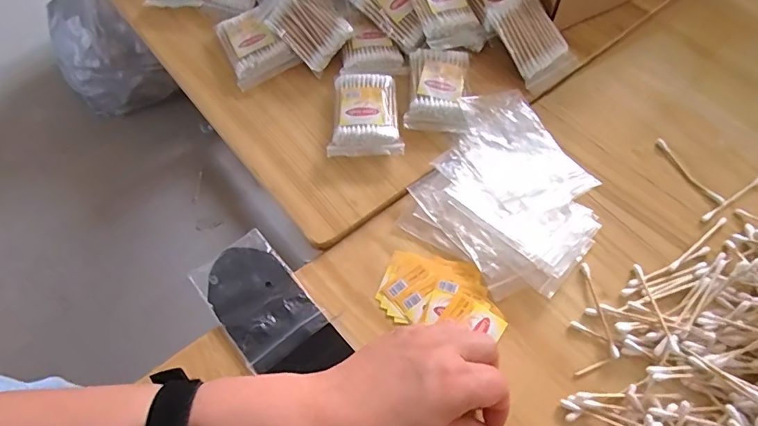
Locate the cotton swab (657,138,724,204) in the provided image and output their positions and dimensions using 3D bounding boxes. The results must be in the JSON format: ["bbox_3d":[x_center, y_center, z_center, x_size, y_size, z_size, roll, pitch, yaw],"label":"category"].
[{"bbox_3d":[0.261,-0.036,0.401,0.010,0.004,0.072,-25,64,-11],"label":"cotton swab"}]

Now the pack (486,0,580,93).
[{"bbox_3d":[0.145,-0.164,0.446,0.059,0.012,0.088,-31,99,-9],"label":"pack"}]

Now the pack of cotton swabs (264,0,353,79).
[{"bbox_3d":[-0.068,-0.180,0.457,0.055,0.014,0.082,-45,81,9],"label":"pack of cotton swabs"}]

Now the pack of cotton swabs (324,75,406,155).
[{"bbox_3d":[-0.013,-0.090,0.427,0.060,0.013,0.089,-3,62,0],"label":"pack of cotton swabs"}]

